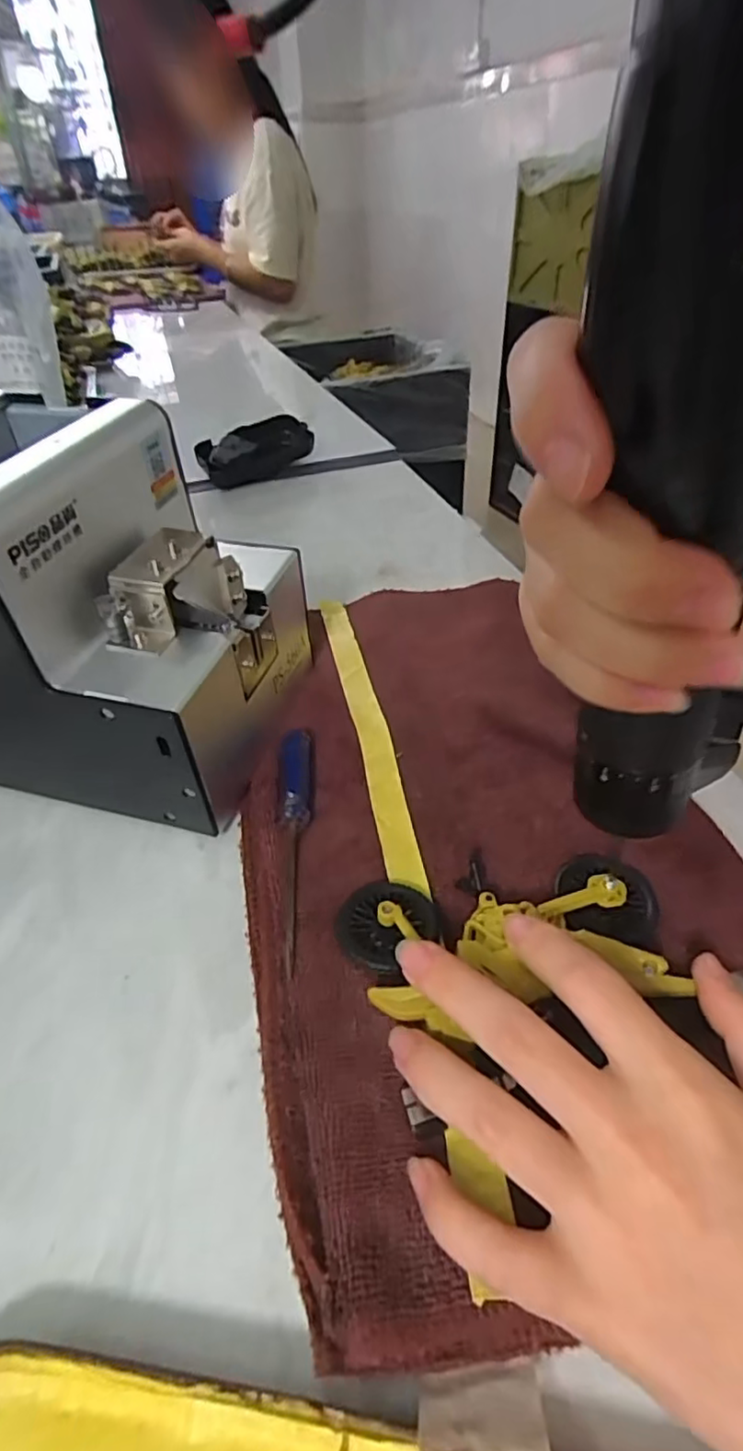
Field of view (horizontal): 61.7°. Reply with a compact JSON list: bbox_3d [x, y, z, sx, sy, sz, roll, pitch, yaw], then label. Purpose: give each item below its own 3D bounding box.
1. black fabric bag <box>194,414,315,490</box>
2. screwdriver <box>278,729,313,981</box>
[{"bbox_3d":[-0.109,-0.255,0.586,0.110,0.040,0.050,-28,49,-27],"label":"black fabric bag"},{"bbox_3d":[-0.032,0.046,0.266,0.016,0.013,0.114,-5,43,-2],"label":"screwdriver"}]

